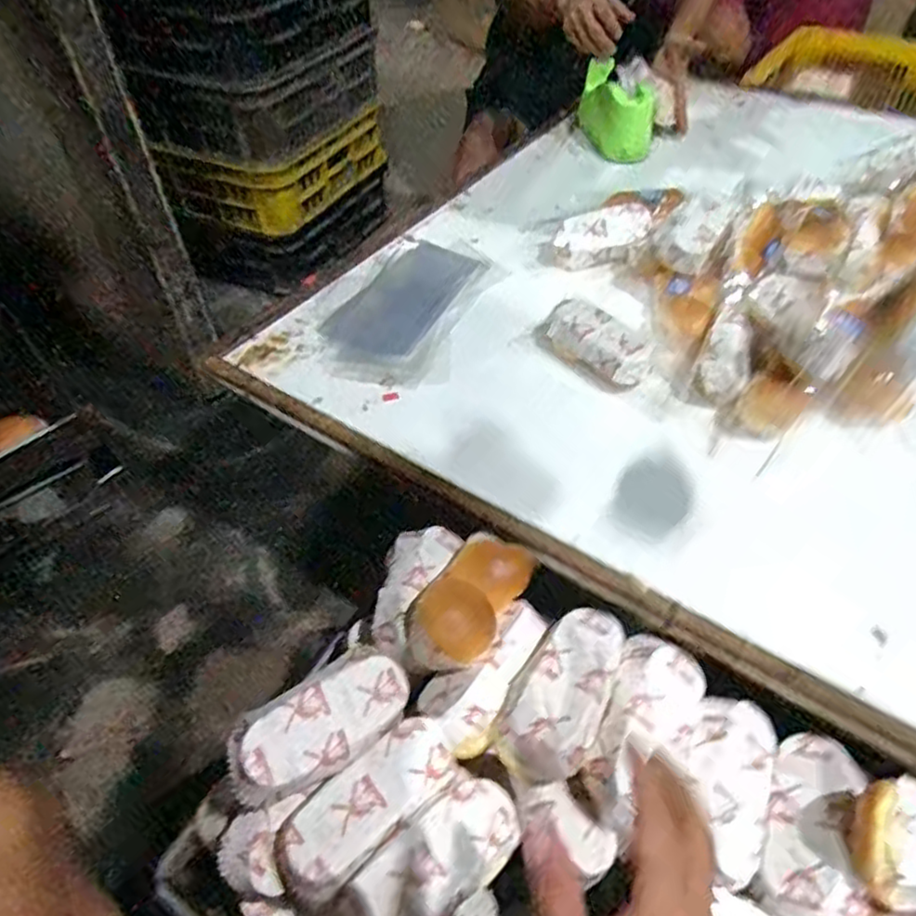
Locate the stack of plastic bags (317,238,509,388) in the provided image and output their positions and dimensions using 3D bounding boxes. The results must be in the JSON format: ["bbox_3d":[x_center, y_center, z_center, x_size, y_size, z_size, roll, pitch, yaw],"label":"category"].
[{"bbox_3d":[-0.062,-0.211,0.950,0.182,0.013,0.309,16,50,14],"label":"stack of plastic bags"}]

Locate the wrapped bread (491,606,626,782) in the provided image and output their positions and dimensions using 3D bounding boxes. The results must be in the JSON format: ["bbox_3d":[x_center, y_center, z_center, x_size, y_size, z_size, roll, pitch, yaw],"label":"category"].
[{"bbox_3d":[0.086,0.182,0.554,0.068,0.045,0.153,23,52,19],"label":"wrapped bread"}]

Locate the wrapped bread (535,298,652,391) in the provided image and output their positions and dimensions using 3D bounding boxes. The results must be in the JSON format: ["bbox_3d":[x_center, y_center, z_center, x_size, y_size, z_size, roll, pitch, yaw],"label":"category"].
[{"bbox_3d":[0.163,-0.139,0.846,0.062,0.053,0.155,-34,56,-26],"label":"wrapped bread"}]

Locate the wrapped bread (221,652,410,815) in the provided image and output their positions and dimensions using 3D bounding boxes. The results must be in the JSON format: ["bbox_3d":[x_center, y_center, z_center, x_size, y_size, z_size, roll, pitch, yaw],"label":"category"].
[{"bbox_3d":[-0.104,0.204,0.536,0.142,0.025,0.067,-27,80,-36],"label":"wrapped bread"}]

